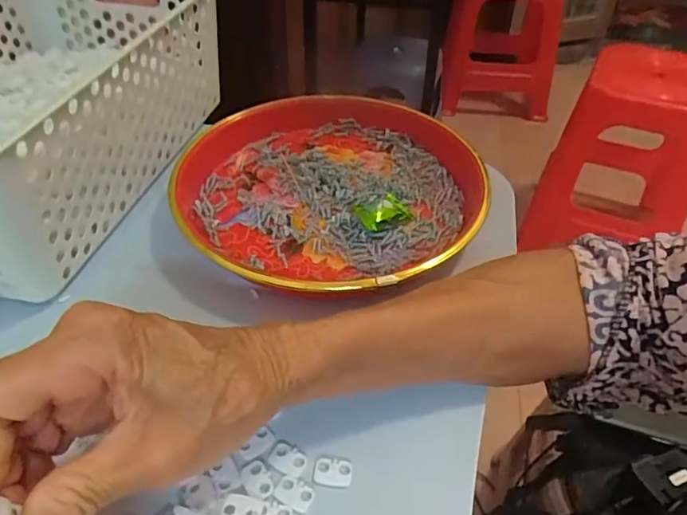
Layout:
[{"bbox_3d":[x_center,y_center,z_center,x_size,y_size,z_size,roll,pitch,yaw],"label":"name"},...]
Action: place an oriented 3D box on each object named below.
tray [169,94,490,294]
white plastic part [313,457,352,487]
[{"bbox_3d":[-0.008,-0.050,0.396,0.216,0.035,0.215,0,39,0],"label":"tray"},{"bbox_3d":[-0.005,0.101,0.257,0.018,0.004,0.013,5,40,6],"label":"white plastic part"}]

